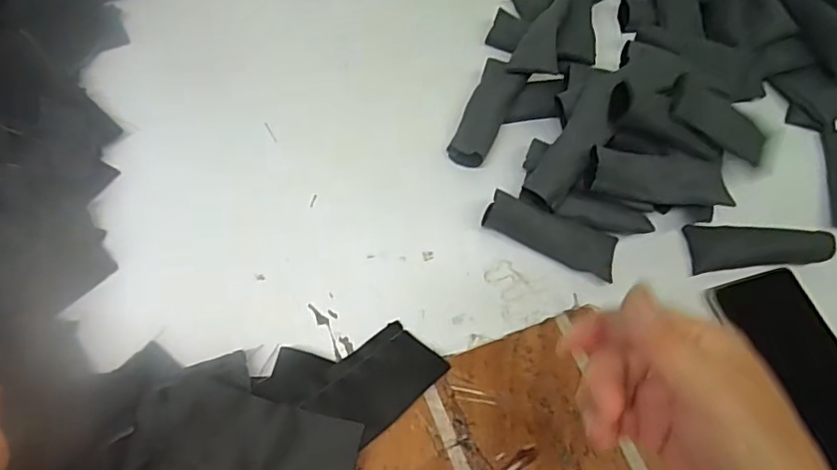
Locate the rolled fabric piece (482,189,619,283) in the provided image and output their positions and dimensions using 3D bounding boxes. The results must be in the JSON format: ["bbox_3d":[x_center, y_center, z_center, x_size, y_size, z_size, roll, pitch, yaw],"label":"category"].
[{"bbox_3d":[0.103,-0.001,0.447,0.103,0.015,0.035,21,62,8],"label":"rolled fabric piece"}]

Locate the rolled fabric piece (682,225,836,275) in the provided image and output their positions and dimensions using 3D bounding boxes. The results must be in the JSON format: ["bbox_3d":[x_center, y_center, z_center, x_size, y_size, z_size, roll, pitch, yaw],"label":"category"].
[{"bbox_3d":[0.267,0.010,0.451,0.102,0.013,0.039,-2,61,9],"label":"rolled fabric piece"}]

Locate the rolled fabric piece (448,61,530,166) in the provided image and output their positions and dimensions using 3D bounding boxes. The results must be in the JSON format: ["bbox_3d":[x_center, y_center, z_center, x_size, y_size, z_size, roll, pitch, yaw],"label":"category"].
[{"bbox_3d":[0.057,-0.106,0.490,0.038,0.028,0.103,25,63,10],"label":"rolled fabric piece"}]

